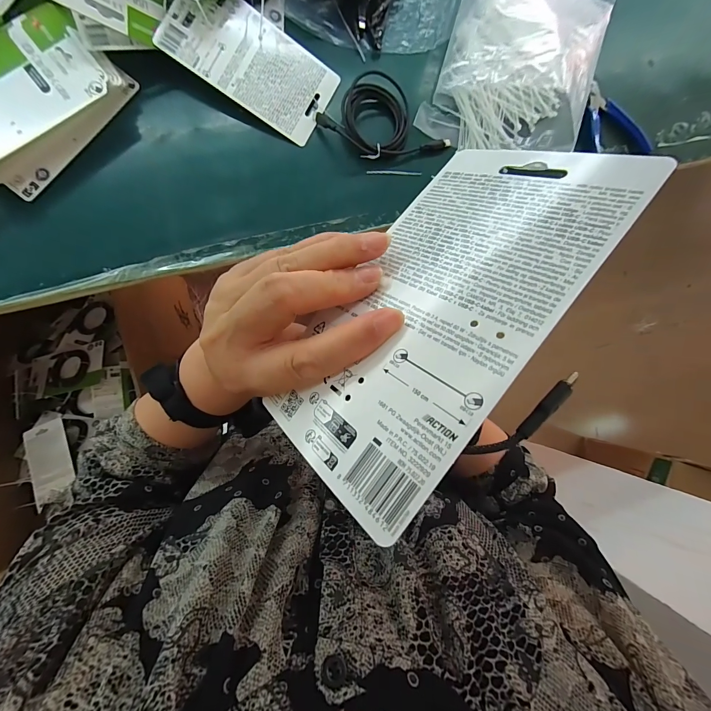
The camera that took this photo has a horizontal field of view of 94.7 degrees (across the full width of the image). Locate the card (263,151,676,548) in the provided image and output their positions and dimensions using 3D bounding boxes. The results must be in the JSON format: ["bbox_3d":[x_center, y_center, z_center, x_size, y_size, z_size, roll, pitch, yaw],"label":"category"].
[{"bbox_3d":[0.036,-0.024,0.144,0.093,0.004,0.175,35,84,39],"label":"card"}]

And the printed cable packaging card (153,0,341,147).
[{"bbox_3d":[-0.115,-0.334,0.372,0.178,0.004,0.099,28,87,-15],"label":"printed cable packaging card"}]

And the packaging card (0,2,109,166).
[{"bbox_3d":[-0.360,-0.269,0.335,0.196,0.014,0.111,-41,92,-7],"label":"packaging card"}]

